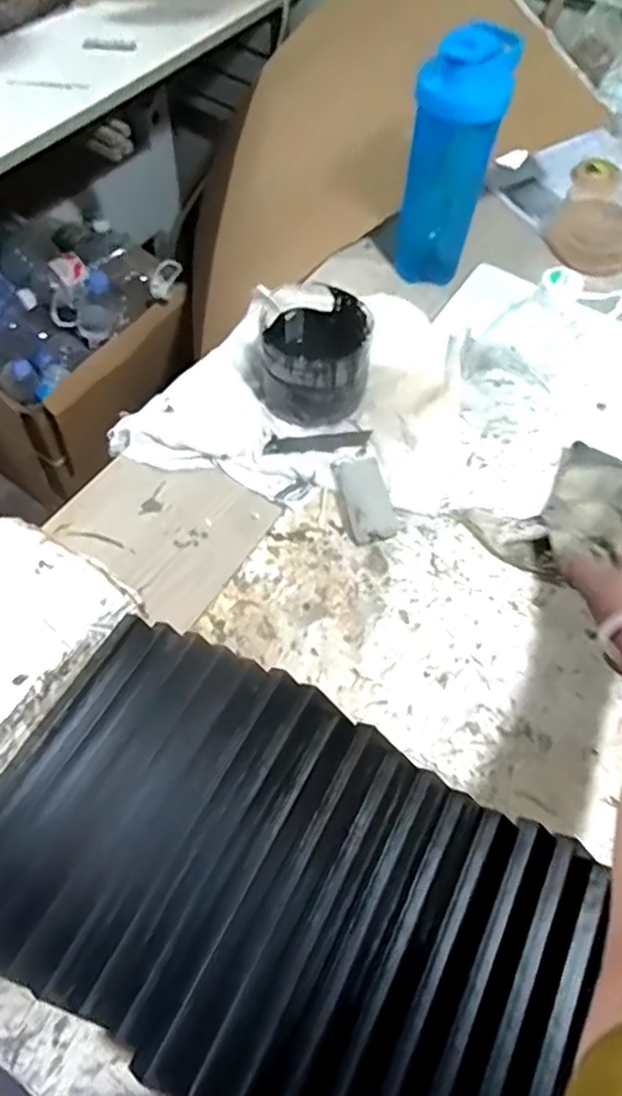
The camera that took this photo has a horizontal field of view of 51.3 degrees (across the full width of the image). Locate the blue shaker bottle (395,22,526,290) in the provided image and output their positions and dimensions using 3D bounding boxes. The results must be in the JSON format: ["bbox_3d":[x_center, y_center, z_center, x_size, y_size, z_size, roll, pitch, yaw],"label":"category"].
[{"bbox_3d":[0.138,-0.385,0.654,0.085,0.224,0.072,20,61,8],"label":"blue shaker bottle"}]

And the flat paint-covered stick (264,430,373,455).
[{"bbox_3d":[0.006,-0.098,0.601,0.098,0.007,0.022,-4,60,-6],"label":"flat paint-covered stick"}]

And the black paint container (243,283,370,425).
[{"bbox_3d":[-0.003,-0.180,0.601,0.114,0.077,0.108,1,60,-2],"label":"black paint container"}]

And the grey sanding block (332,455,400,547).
[{"bbox_3d":[0.048,-0.042,0.562,0.040,0.025,0.077,-7,61,-7],"label":"grey sanding block"}]

